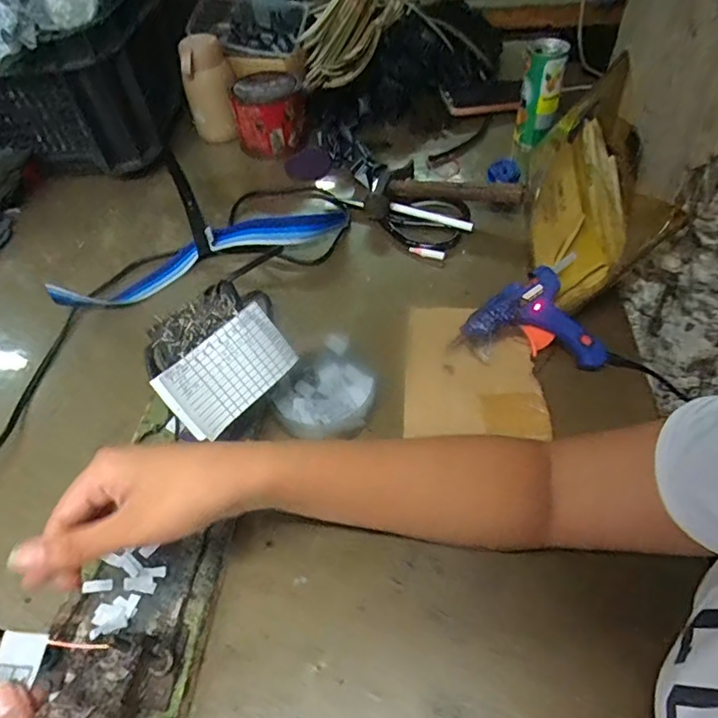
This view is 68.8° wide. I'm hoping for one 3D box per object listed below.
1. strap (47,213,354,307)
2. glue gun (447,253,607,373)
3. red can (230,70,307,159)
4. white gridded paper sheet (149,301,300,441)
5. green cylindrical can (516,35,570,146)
[{"bbox_3d":[-0.176,-0.126,0.622,0.343,0.047,0.079,-20,52,-11],"label":"strap"},{"bbox_3d":[0.167,-0.050,0.498,0.137,0.029,0.098,8,91,5],"label":"glue gun"},{"bbox_3d":[-0.133,-0.366,0.785,0.105,0.081,0.100,-3,50,3],"label":"red can"},{"bbox_3d":[-0.098,0.008,0.405,0.104,0.060,0.005,-45,17,-30],"label":"white gridded paper sheet"},{"bbox_3d":[0.236,-0.345,0.688,0.048,0.124,0.049,10,52,13],"label":"green cylindrical can"}]

